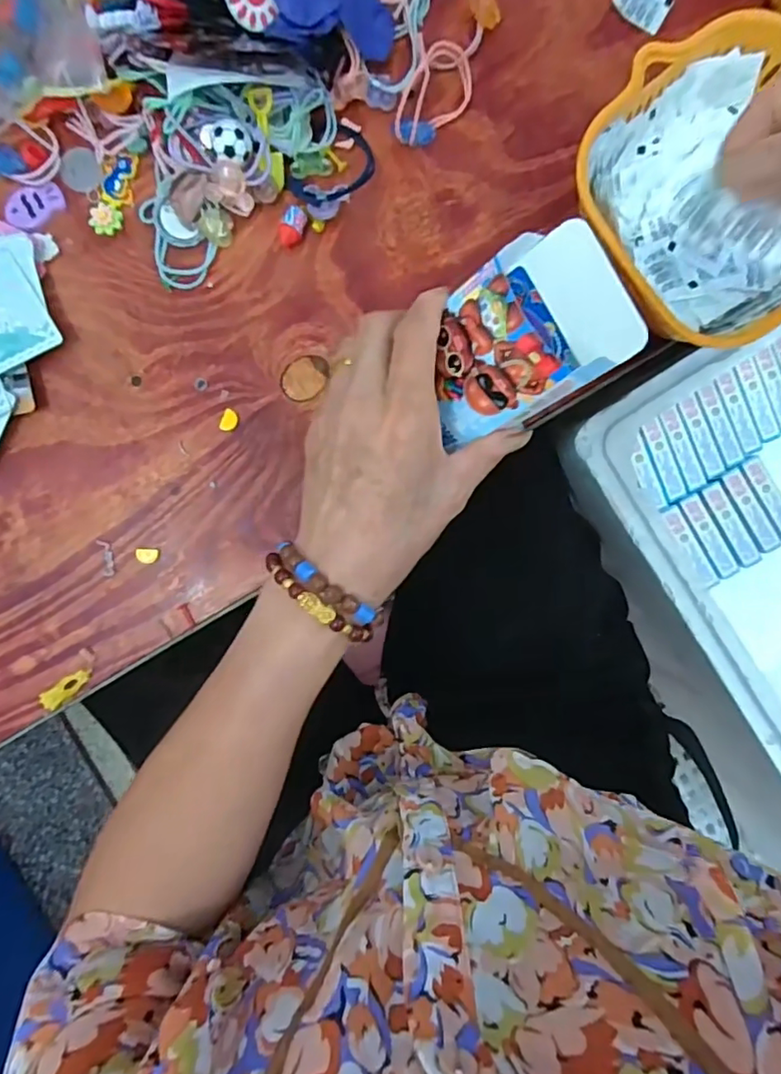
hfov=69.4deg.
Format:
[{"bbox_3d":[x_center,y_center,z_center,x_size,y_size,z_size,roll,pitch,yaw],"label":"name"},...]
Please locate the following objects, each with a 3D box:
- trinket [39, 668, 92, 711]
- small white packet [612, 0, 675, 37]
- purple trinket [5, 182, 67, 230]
[{"bbox_3d":[-0.194,0.092,0.338,0.031,0.009,0.012,-33,94,1],"label":"trinket"},{"bbox_3d":[0.148,-0.312,0.329,0.033,0.004,0.025,32,92,-3],"label":"small white packet"},{"bbox_3d":[-0.205,-0.192,0.327,0.033,0.005,0.022,-28,94,0],"label":"purple trinket"}]

